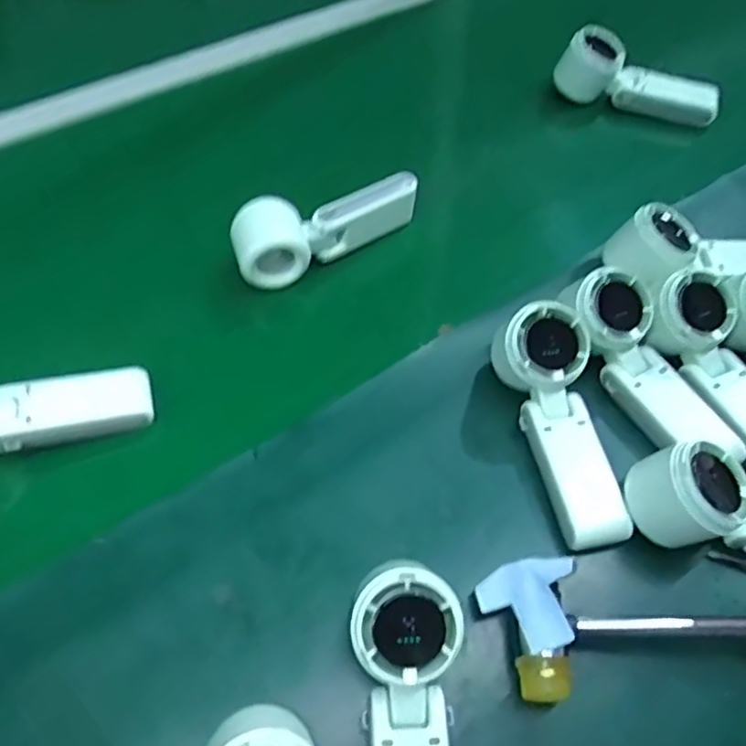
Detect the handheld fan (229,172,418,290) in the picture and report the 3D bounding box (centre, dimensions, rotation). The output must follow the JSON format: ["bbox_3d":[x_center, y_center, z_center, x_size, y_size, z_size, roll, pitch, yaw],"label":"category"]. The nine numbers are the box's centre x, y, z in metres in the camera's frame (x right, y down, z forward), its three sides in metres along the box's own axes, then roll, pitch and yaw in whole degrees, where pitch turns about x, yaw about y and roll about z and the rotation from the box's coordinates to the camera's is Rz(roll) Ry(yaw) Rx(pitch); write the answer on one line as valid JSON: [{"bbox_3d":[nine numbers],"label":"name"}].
[{"bbox_3d":[-0.039,-0.128,0.550,0.166,0.047,0.051,-25,59,-17],"label":"handheld fan"}]

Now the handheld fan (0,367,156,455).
[{"bbox_3d":[-0.239,0.026,0.439,0.163,0.045,0.052,-15,57,-11],"label":"handheld fan"}]

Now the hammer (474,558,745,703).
[{"bbox_3d":[0.208,0.142,0.375,0.284,0.039,0.070,-2,55,-3],"label":"hammer"}]

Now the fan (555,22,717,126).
[{"bbox_3d":[0.282,-0.310,0.685,0.170,0.053,0.062,34,61,20],"label":"fan"}]

